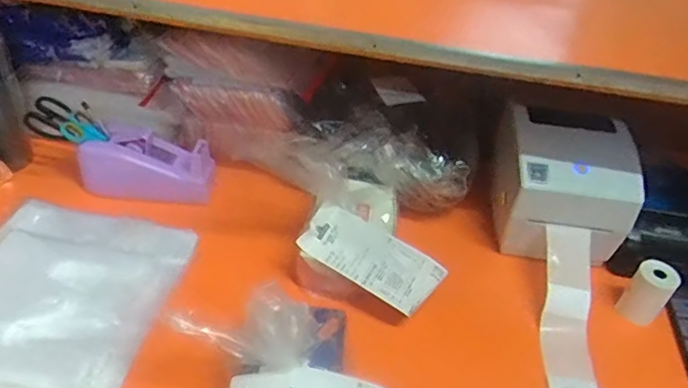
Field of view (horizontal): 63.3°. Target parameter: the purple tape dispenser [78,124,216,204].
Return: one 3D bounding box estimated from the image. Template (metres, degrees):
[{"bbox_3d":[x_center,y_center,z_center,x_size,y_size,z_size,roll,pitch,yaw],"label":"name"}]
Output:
[{"bbox_3d":[-0.301,-0.047,0.872,0.194,0.084,0.078,6,39,-1],"label":"purple tape dispenser"}]

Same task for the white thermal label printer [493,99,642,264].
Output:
[{"bbox_3d":[0.316,-0.019,0.834,0.187,0.167,0.190,6,39,-1],"label":"white thermal label printer"}]

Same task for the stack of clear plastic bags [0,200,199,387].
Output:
[{"bbox_3d":[-0.370,0.135,0.696,0.261,0.033,0.317,11,39,6],"label":"stack of clear plastic bags"}]

